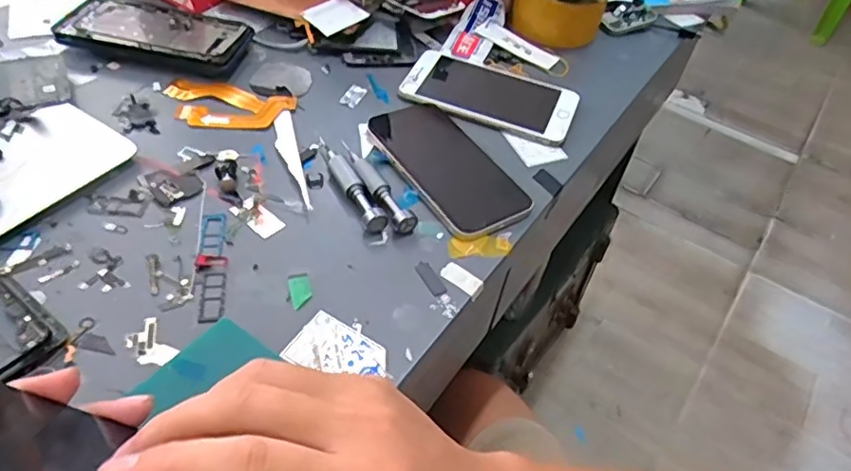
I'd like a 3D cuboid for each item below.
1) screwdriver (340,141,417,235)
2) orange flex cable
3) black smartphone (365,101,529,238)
[{"bbox_3d":[-0.040,-0.039,0.454,0.015,0.012,0.105,-21,53,-25],"label":"screwdriver"},{"bbox_3d":[-0.170,-0.108,0.510,0.110,0.005,0.055,10,46,2],"label":"orange flex cable"},{"bbox_3d":[0.015,-0.058,0.481,0.073,0.008,0.153,-24,54,-27],"label":"black smartphone"}]

